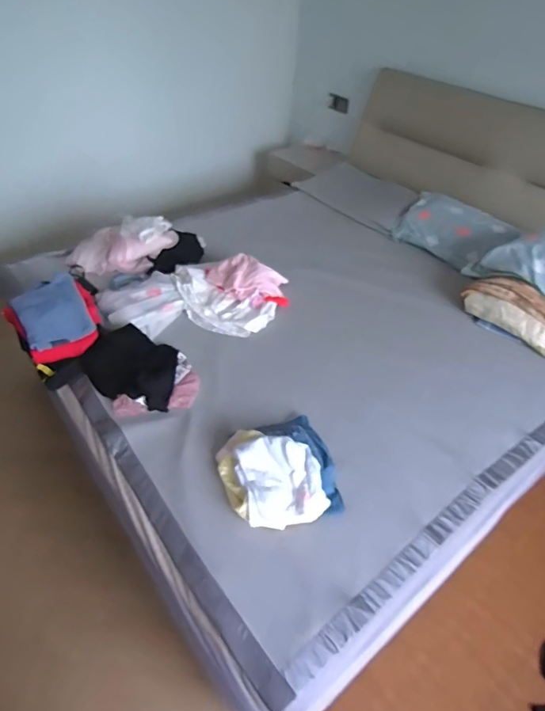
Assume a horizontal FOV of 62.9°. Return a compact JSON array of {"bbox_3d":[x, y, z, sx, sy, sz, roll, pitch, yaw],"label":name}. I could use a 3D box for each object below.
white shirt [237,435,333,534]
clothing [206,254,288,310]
[{"bbox_3d":[0.019,0.310,1.100,0.192,0.106,0.217,-9,45,-14],"label":"white shirt"},{"bbox_3d":[-0.104,-0.283,1.664,0.294,0.099,0.143,25,47,22],"label":"clothing"}]

